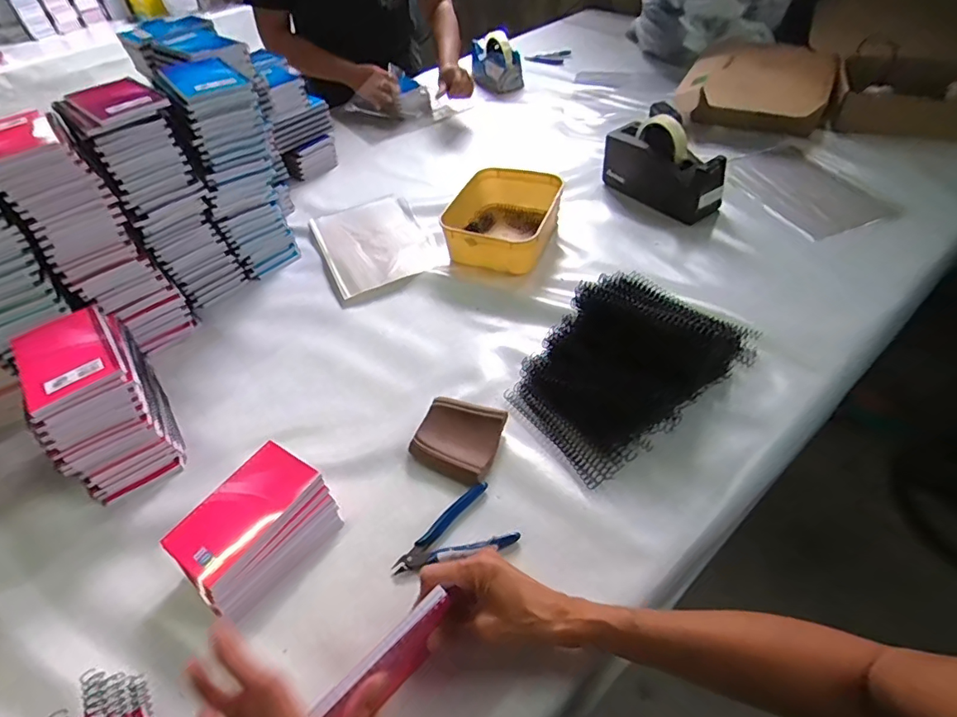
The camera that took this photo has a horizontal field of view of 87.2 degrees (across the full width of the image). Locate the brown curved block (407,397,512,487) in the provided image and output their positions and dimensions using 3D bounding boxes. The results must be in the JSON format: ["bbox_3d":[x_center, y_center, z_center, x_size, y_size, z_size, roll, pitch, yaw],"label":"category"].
[{"bbox_3d":[-0.021,0.087,0.551,0.086,0.029,0.080,17,49,20],"label":"brown curved block"}]

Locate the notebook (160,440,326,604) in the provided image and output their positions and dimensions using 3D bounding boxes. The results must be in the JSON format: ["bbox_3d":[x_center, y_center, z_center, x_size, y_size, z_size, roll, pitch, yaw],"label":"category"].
[{"bbox_3d":[-0.222,0.145,0.476,0.083,0.013,0.133,23,52,25],"label":"notebook"}]

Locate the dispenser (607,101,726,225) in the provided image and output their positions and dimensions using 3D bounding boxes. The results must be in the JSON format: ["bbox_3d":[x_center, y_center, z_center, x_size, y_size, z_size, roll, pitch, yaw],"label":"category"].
[{"bbox_3d":[0.302,-0.322,0.818,0.062,0.121,0.211,-34,52,-25],"label":"dispenser"}]

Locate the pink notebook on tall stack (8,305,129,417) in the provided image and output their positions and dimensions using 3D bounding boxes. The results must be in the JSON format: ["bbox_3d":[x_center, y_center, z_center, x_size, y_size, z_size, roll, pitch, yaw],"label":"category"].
[{"bbox_3d":[-0.418,-0.004,0.512,0.084,0.011,0.129,-34,52,-25],"label":"pink notebook on tall stack"}]

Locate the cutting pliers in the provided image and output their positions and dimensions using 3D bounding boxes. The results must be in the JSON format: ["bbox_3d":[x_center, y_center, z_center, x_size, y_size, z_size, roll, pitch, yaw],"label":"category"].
[{"bbox_3d":[-0.028,0.164,0.490,0.116,0.009,0.069,-15,46,-10],"label":"cutting pliers"}]

